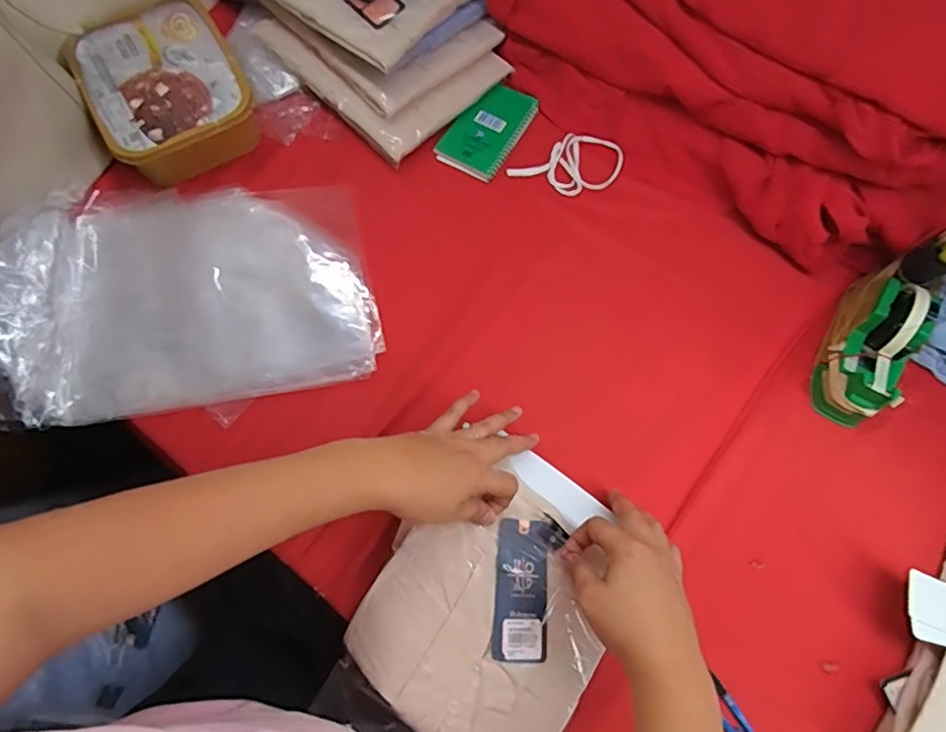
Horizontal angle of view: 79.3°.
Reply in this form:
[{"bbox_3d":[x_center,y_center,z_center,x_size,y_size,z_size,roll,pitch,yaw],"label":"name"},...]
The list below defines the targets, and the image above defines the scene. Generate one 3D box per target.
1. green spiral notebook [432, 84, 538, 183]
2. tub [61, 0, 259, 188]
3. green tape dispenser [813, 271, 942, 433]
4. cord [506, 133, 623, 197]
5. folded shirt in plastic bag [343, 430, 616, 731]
[{"bbox_3d":[0.019,-0.299,0.723,0.080,0.008,0.142,32,69,7],"label":"green spiral notebook"},{"bbox_3d":[-0.365,-0.329,0.675,0.168,0.064,0.206,-27,73,-15],"label":"tub"},{"bbox_3d":[0.431,-0.030,0.597,0.070,0.090,0.171,29,72,7],"label":"green tape dispenser"},{"bbox_3d":[0.122,-0.245,0.715,0.130,0.014,0.083,-33,75,-16],"label":"cord"},{"bbox_3d":[0.026,0.214,0.520,0.203,0.022,0.247,35,75,9],"label":"folded shirt in plastic bag"}]

